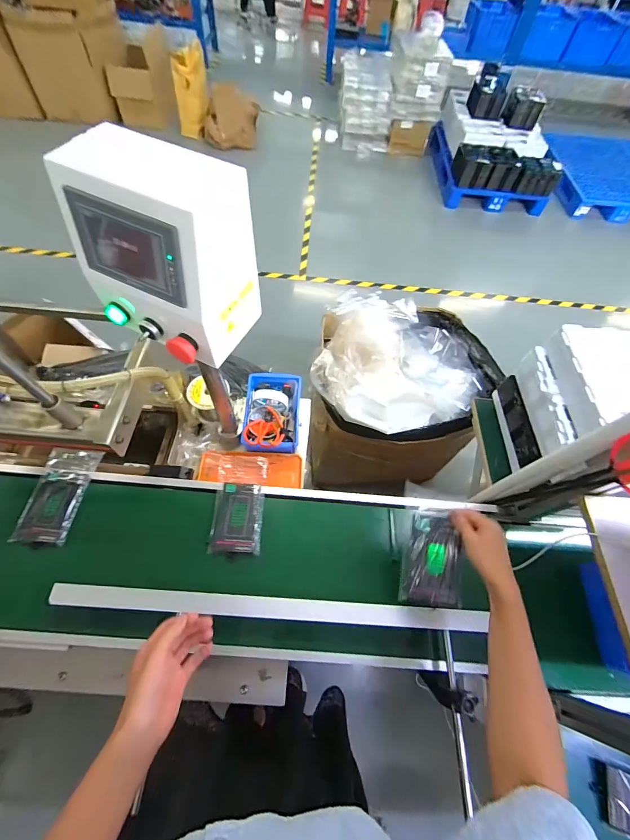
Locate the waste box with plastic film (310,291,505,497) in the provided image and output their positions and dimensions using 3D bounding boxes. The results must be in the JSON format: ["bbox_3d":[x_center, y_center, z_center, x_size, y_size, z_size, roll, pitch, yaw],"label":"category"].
[{"bbox_3d":[0.291,-0.074,1.378,0.582,0.626,0.582,8,61,1],"label":"waste box with plastic film"}]

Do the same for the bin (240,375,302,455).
[{"bbox_3d":[-0.106,-0.021,0.856,0.139,0.067,0.225,3,61,-2],"label":"bin"}]

